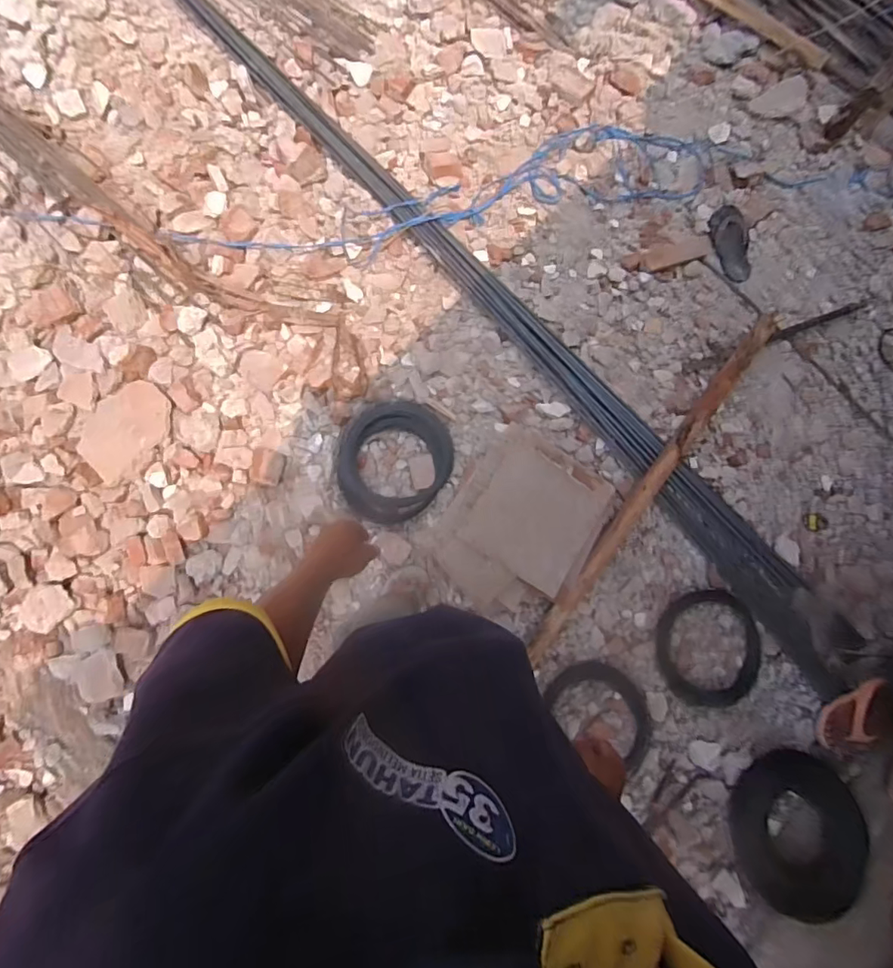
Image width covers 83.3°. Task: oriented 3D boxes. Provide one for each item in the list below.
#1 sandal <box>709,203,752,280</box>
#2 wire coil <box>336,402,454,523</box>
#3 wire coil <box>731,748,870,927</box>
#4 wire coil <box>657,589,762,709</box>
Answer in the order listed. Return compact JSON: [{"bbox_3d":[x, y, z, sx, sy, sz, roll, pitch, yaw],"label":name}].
[{"bbox_3d":[0.877,-0.741,1.529,0.114,0.038,0.251,-6,79,-4],"label":"sandal"},{"bbox_3d":[-0.150,-0.071,1.481,0.333,0.064,0.351,1,79,-3],"label":"wire coil"},{"bbox_3d":[0.883,0.883,1.251,0.296,0.064,0.383,-9,80,-5],"label":"wire coil"},{"bbox_3d":[0.708,0.439,1.340,0.279,0.021,0.298,3,79,-3],"label":"wire coil"}]

